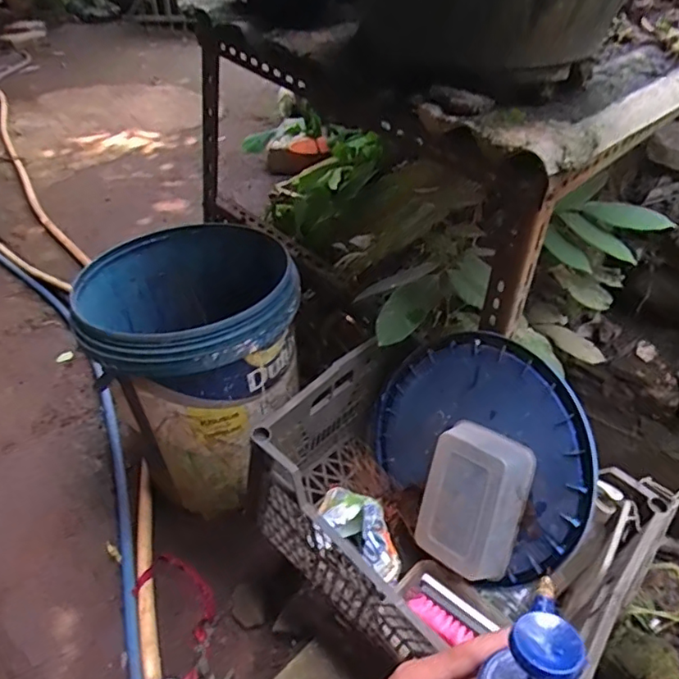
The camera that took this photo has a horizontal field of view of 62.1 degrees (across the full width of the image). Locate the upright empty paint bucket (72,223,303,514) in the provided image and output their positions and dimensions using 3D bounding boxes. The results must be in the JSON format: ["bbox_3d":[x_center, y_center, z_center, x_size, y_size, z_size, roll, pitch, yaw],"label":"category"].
[{"bbox_3d":[-0.204,0.055,0.891,0.302,0.348,0.279,-18,40,-18],"label":"upright empty paint bucket"}]

